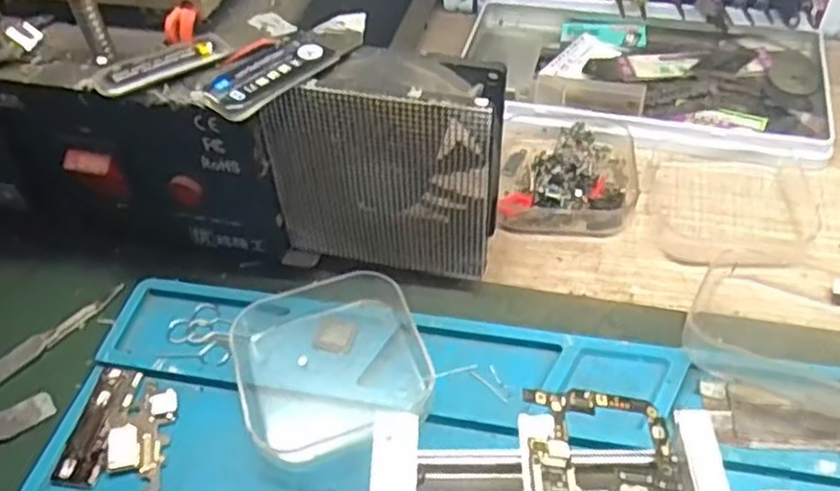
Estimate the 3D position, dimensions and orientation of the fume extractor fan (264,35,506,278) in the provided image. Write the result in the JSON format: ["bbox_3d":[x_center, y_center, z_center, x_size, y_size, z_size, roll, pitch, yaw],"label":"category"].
[{"bbox_3d":[-0.012,-0.026,0.264,0.081,0.086,0.026,2,48,8],"label":"fume extractor fan"}]

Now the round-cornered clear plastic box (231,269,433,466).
[{"bbox_3d":[-0.032,0.038,0.255,0.063,0.016,0.067,-16,48,-8],"label":"round-cornered clear plastic box"}]

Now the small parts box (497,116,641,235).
[{"bbox_3d":[0.066,-0.035,0.316,0.059,0.018,0.061,2,48,8],"label":"small parts box"}]

